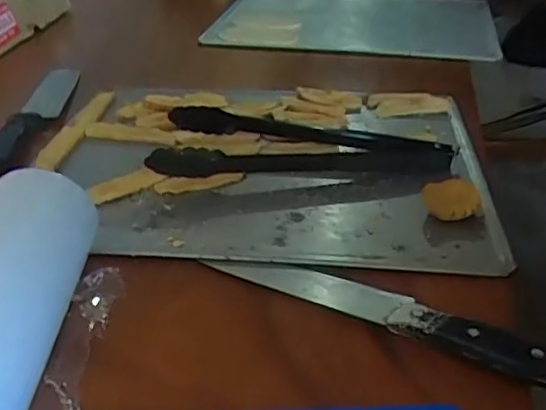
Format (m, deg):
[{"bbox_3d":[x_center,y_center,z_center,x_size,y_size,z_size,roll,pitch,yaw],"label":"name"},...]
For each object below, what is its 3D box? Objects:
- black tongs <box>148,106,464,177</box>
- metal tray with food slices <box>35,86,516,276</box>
[{"bbox_3d":[0.031,-0.061,0.578,0.286,0.037,0.101,0,34,2],"label":"black tongs"},{"bbox_3d":[-0.012,-0.061,0.587,0.435,0.030,0.321,4,35,7],"label":"metal tray with food slices"}]

